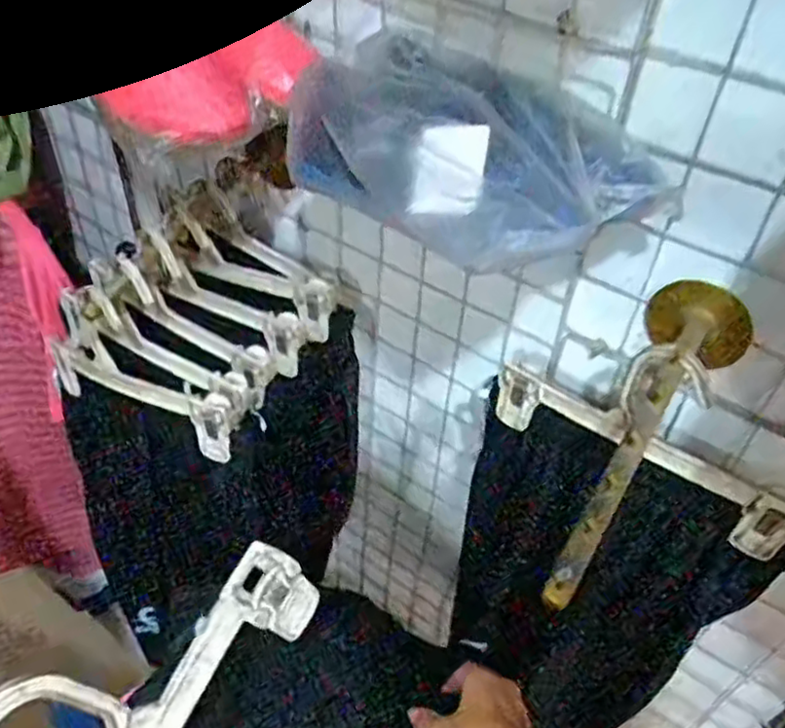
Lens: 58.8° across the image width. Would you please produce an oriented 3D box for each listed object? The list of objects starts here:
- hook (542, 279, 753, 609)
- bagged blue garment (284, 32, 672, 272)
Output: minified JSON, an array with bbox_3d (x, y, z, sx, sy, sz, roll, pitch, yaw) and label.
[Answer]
[{"bbox_3d":[0.166,0.040,0.449,0.069,0.070,0.248,24,48,20],"label":"hook"},{"bbox_3d":[0.042,-0.138,0.430,0.155,0.049,0.203,-27,52,-27],"label":"bagged blue garment"}]

